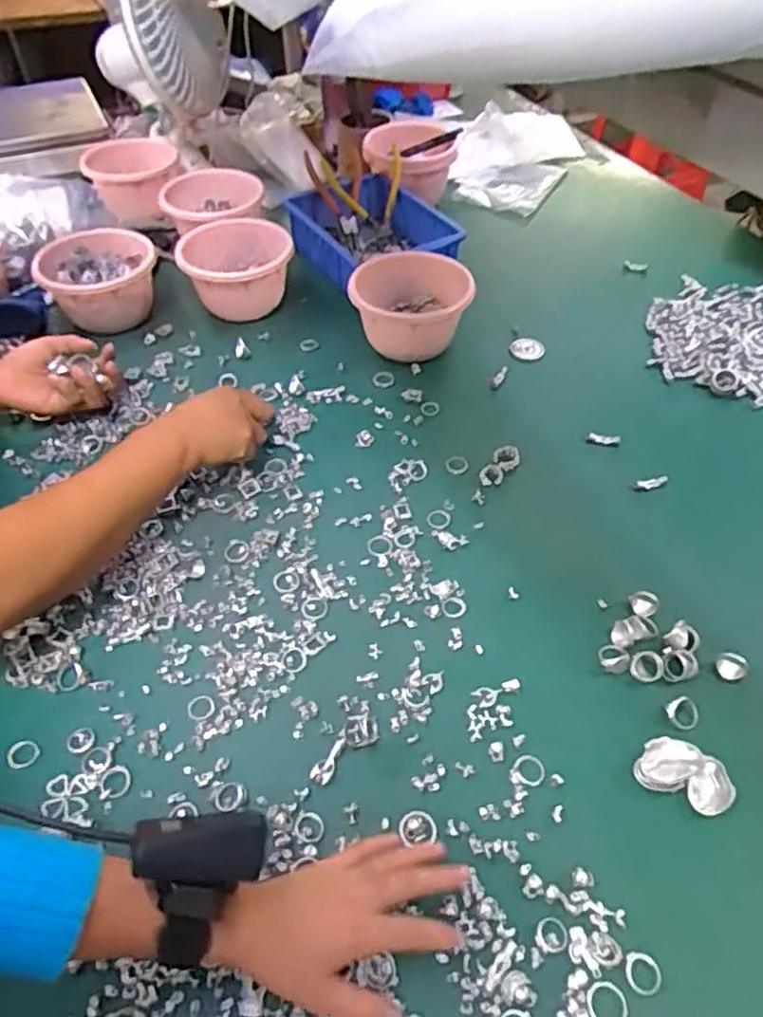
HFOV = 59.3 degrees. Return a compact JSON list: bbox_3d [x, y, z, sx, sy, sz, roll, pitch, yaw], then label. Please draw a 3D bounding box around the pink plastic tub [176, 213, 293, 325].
[{"bbox_3d":[-0.196,-0.322,0.919,0.147,0.086,0.143,-16,51,-12],"label":"pink plastic tub"}]

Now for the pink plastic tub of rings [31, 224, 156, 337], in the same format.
[{"bbox_3d":[-0.370,-0.297,0.898,0.147,0.093,0.136,-17,52,-12],"label":"pink plastic tub of rings"}]

